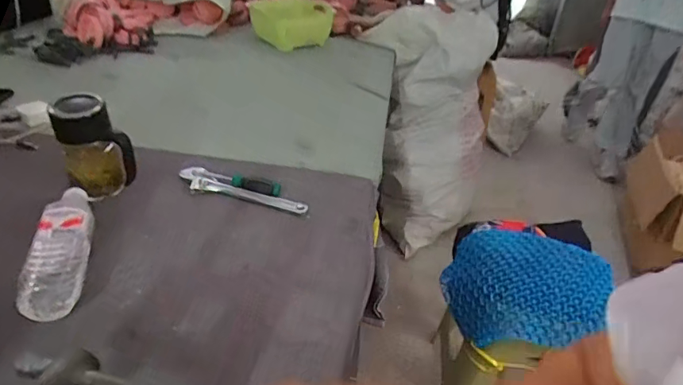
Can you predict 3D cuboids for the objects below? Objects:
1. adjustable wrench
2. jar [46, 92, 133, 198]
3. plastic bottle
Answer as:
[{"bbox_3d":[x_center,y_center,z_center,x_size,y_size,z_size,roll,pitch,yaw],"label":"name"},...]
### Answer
[{"bbox_3d":[-0.169,-0.003,0.763,0.227,0.015,0.040,15,36,16],"label":"adjustable wrench"},{"bbox_3d":[-0.387,-0.077,0.721,0.087,0.151,0.083,3,35,-2],"label":"jar"},{"bbox_3d":[-0.371,0.068,0.614,0.062,0.052,0.217,-5,36,-13],"label":"plastic bottle"}]

